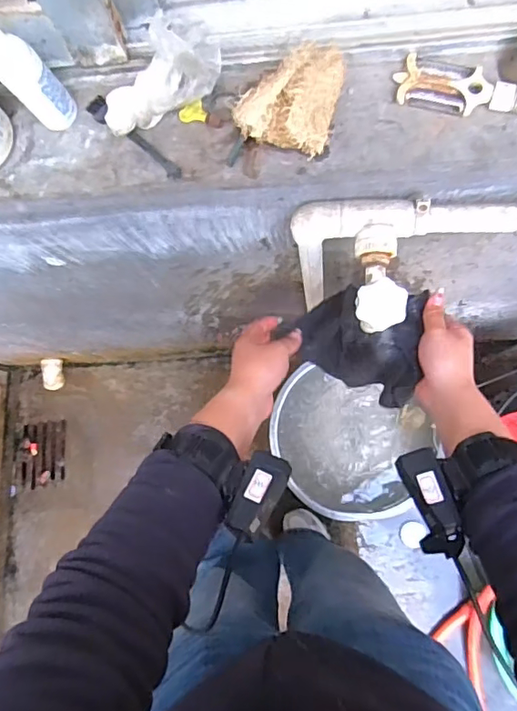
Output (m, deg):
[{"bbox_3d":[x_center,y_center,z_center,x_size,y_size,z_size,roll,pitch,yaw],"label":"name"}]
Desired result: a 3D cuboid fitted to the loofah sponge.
[{"bbox_3d":[0.028,-0.224,0.447,0.082,0.044,0.093,14,84,7],"label":"loofah sponge"}]

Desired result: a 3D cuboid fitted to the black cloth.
[{"bbox_3d":[0.108,-0.014,0.623,0.151,0.097,0.119,11,84,7],"label":"black cloth"}]

